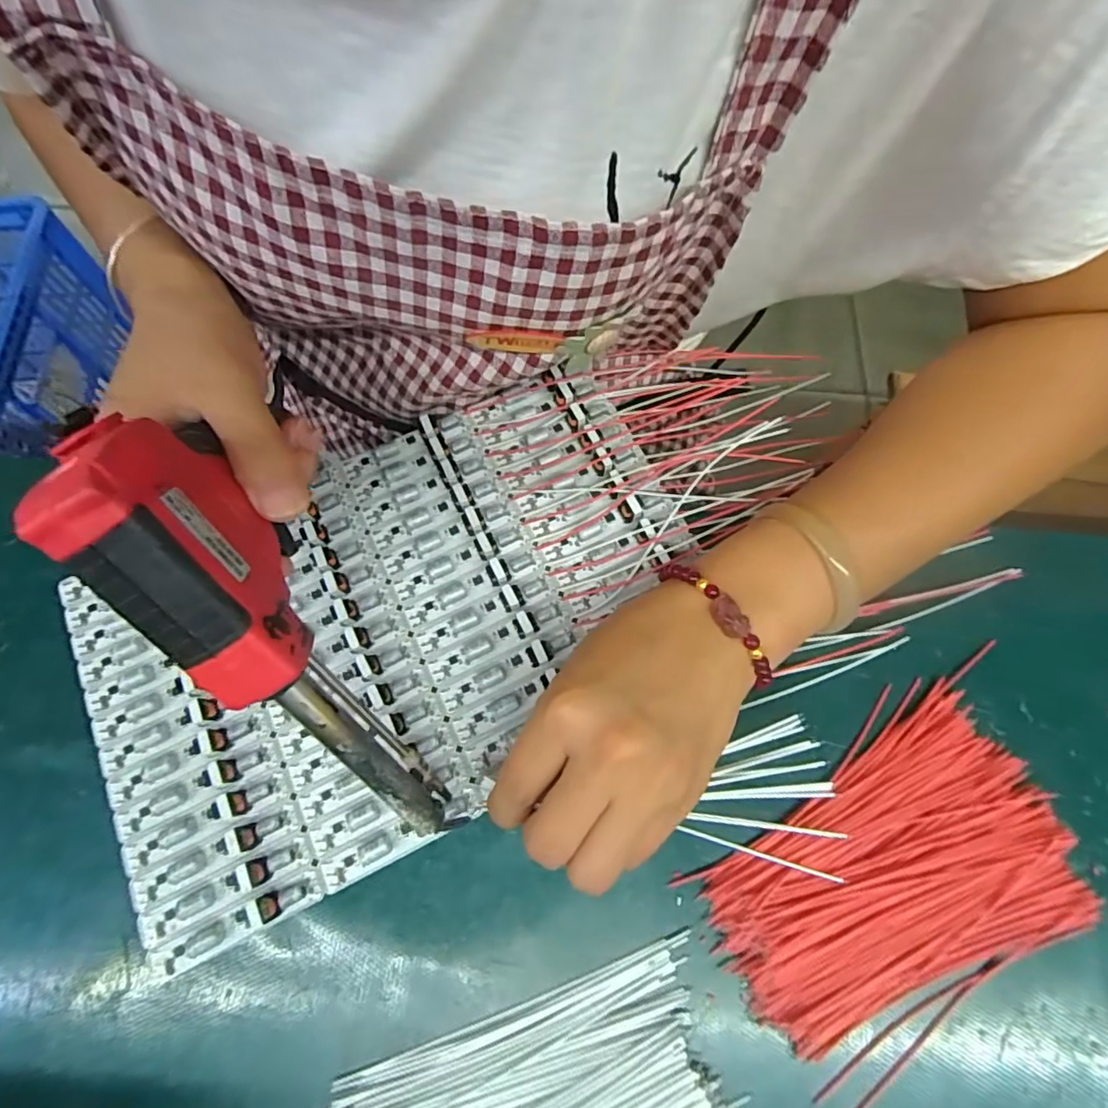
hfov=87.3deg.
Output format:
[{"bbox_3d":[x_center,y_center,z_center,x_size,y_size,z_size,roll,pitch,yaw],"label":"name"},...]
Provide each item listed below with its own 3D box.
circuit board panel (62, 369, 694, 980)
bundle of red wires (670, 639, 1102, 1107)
[{"bbox_3d":[-0.076,0.030,0.282,0.292,0.016,0.185,-26,74,-8],"label":"circuit board panel"},{"bbox_3d":[0.152,0.141,0.250,0.162,0.010,0.107,-36,75,-11],"label":"bundle of red wires"}]

